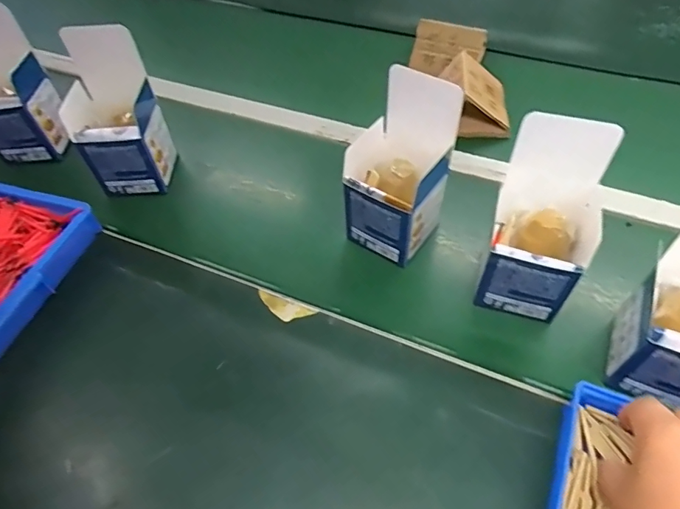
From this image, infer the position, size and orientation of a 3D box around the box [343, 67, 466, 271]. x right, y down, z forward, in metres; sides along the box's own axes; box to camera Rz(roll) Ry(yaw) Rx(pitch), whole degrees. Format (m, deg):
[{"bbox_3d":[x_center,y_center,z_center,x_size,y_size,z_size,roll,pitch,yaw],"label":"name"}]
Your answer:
[{"bbox_3d":[0.064,-0.089,0.503,0.103,0.172,0.099,25,57,22],"label":"box"}]

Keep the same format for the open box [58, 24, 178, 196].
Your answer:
[{"bbox_3d":[-0.269,-0.171,0.569,0.084,0.175,0.111,-10,51,-4],"label":"open box"}]

